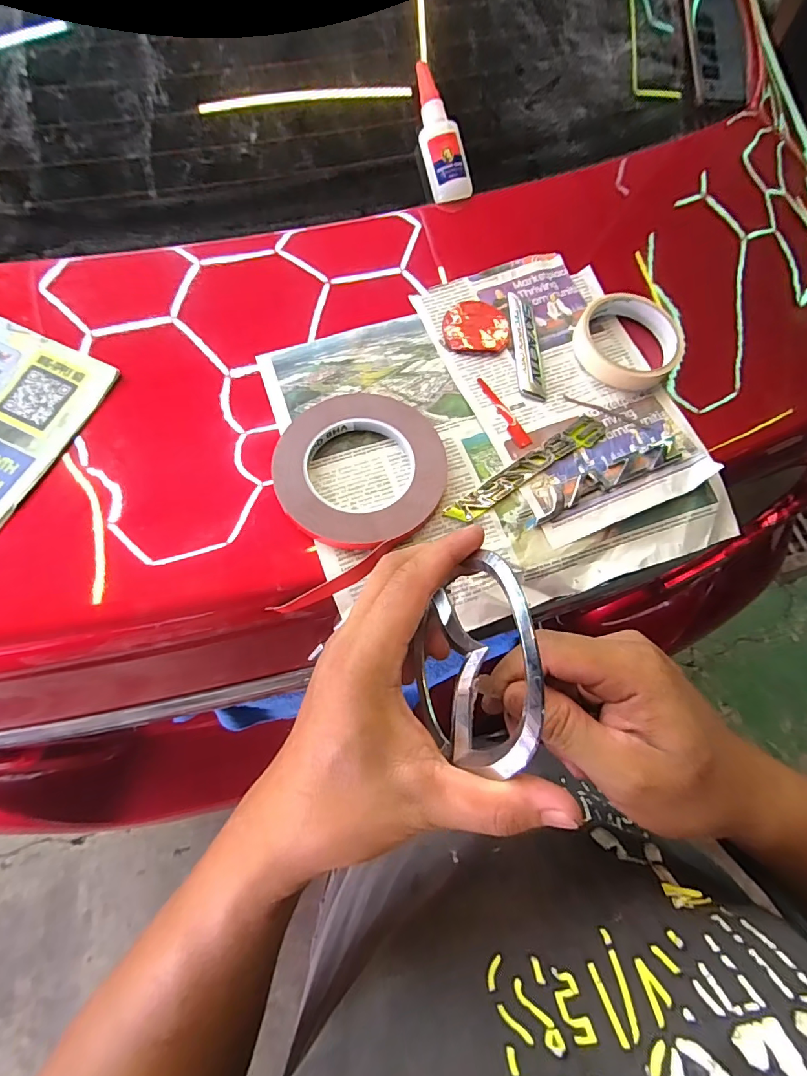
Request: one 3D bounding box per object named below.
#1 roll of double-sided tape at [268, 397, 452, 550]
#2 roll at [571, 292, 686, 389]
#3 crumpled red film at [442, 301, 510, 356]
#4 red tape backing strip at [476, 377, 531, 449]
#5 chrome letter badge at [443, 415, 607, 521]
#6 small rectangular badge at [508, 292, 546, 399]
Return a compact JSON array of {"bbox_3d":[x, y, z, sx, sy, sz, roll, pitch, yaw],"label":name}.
[{"bbox_3d":[-0.032,-0.056,0.343,0.123,0.015,0.129,1,66,-1],"label":"roll of double-sided tape"},{"bbox_3d":[0.192,-0.171,0.393,0.085,0.024,0.085,1,66,-1],"label":"roll"},{"bbox_3d":[0.063,-0.183,0.401,0.056,0.010,0.052,2,66,0],"label":"crumpled red film"},{"bbox_3d":[0.080,-0.103,0.375,0.013,0.005,0.073,-24,69,-11],"label":"red tape backing strip"},{"bbox_3d":[0.097,-0.054,0.353,0.153,0.004,0.023,-33,71,-15],"label":"chrome letter badge"},{"bbox_3d":[0.105,-0.167,0.395,0.022,0.014,0.108,-2,66,-2],"label":"small rectangular badge"}]

